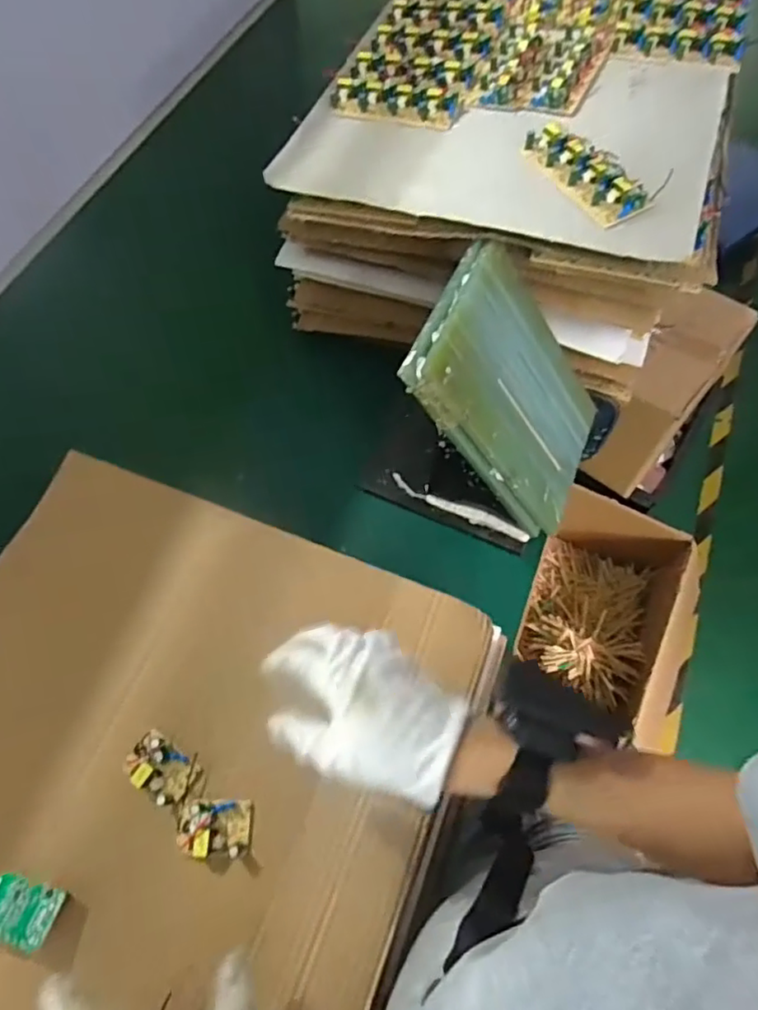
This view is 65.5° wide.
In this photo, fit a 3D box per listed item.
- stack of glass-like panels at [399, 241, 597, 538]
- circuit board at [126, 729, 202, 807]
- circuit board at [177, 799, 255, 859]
[{"bbox_3d":[0.136,-0.112,0.591,0.024,0.248,0.186,-1,54,47],"label":"stack of glass-like panels"},{"bbox_3d":[-0.159,0.195,0.434,0.057,0.017,0.036,26,67,12],"label":"circuit board"},{"bbox_3d":[-0.117,0.229,0.417,0.050,0.013,0.035,0,64,0],"label":"circuit board"}]

